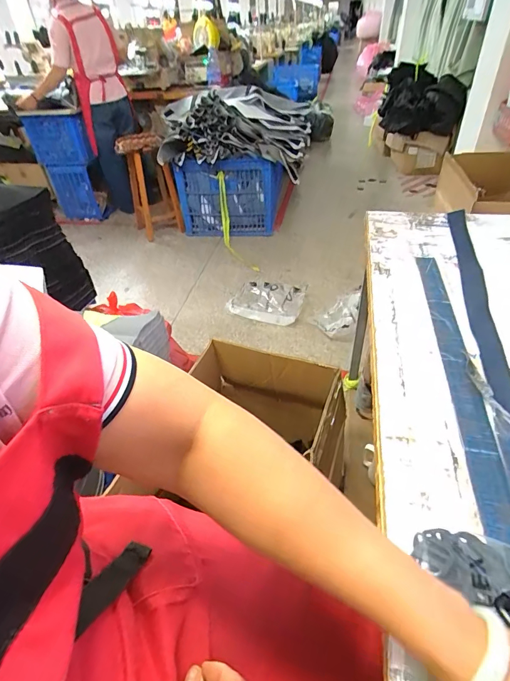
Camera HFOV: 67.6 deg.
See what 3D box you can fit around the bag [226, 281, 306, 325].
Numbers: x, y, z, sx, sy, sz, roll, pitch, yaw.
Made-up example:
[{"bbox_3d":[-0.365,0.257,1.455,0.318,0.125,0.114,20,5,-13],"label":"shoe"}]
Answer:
[{"bbox_3d":[0.054,-0.211,1.895,0.360,0.096,0.228,15,43,21],"label":"bag"}]

